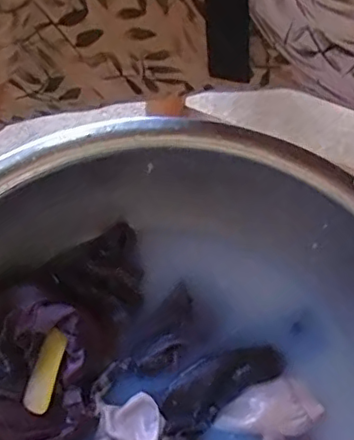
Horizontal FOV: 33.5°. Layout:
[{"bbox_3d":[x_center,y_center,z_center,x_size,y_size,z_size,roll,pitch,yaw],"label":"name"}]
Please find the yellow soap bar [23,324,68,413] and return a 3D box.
[{"bbox_3d":[-0.151,0.172,0.674,0.031,0.017,0.094,14,71,5],"label":"yellow soap bar"}]

